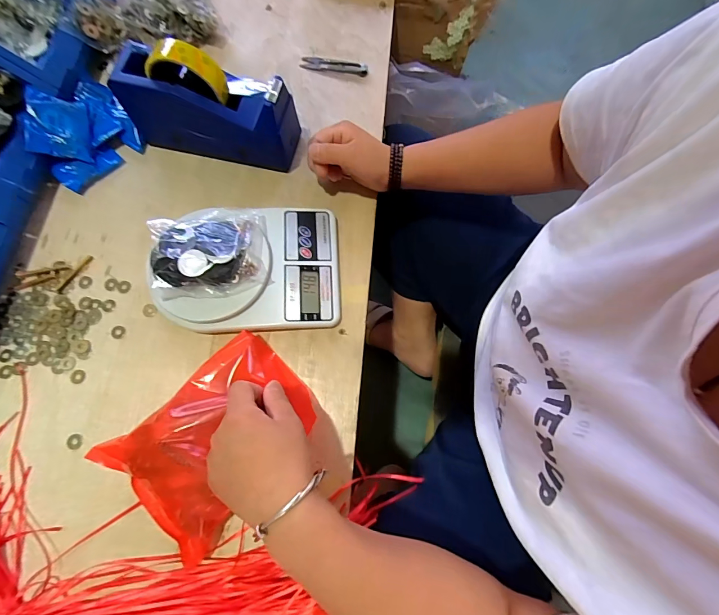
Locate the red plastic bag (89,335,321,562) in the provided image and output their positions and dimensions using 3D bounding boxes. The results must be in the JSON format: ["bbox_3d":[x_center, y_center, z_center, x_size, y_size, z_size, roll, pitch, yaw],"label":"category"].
[{"bbox_3d":[-0.143,0.127,0.354,0.130,0.074,0.187,42,78,12],"label":"red plastic bag"}]

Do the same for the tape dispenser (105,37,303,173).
[{"bbox_3d":[-0.181,-0.245,0.433,0.193,0.126,0.059,12,73,2],"label":"tape dispenser"}]

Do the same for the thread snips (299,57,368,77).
[{"bbox_3d":[-0.037,-0.360,0.534,0.098,0.007,0.022,11,73,2],"label":"thread snips"}]

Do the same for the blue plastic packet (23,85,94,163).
[{"bbox_3d":[-0.374,-0.228,0.447,0.064,0.009,0.077,-1,92,-30],"label":"blue plastic packet"}]

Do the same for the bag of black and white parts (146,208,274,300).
[{"bbox_3d":[-0.165,-0.063,0.397,0.118,0.030,0.098,-11,74,-15],"label":"bag of black and white parts"}]

